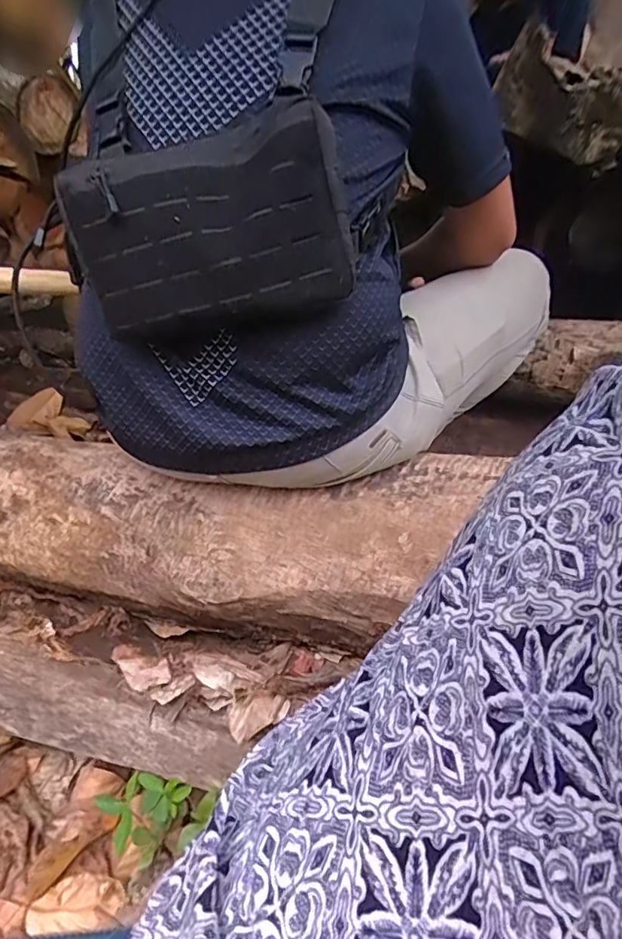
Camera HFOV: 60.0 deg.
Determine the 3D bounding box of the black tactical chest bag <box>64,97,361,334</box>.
[{"bbox_3d":[-0.087,-0.215,0.477,0.236,0.169,0.102,3,26,13],"label":"black tactical chest bag"}]

